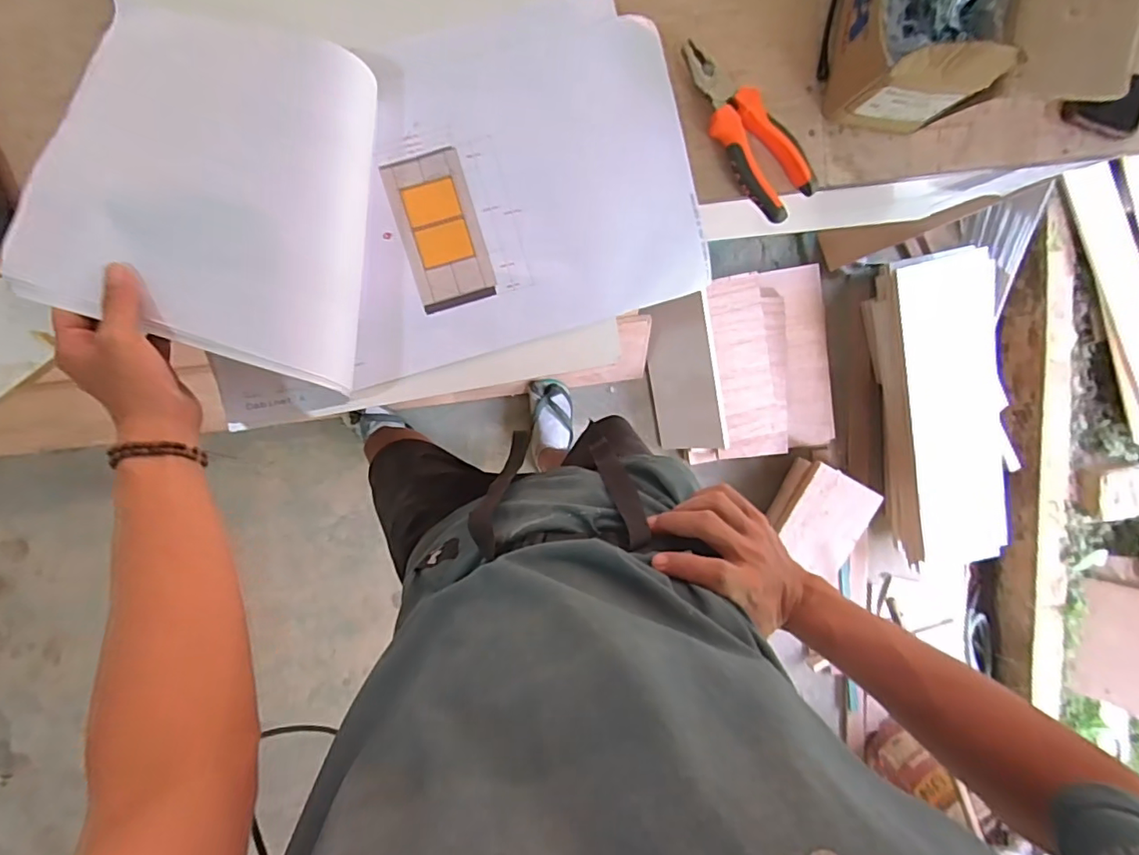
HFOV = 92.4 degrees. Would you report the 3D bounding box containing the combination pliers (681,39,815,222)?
[{"bbox_3d":[0.165,-0.278,0.506,0.062,0.028,0.169,-33,99,1],"label":"combination pliers"}]

